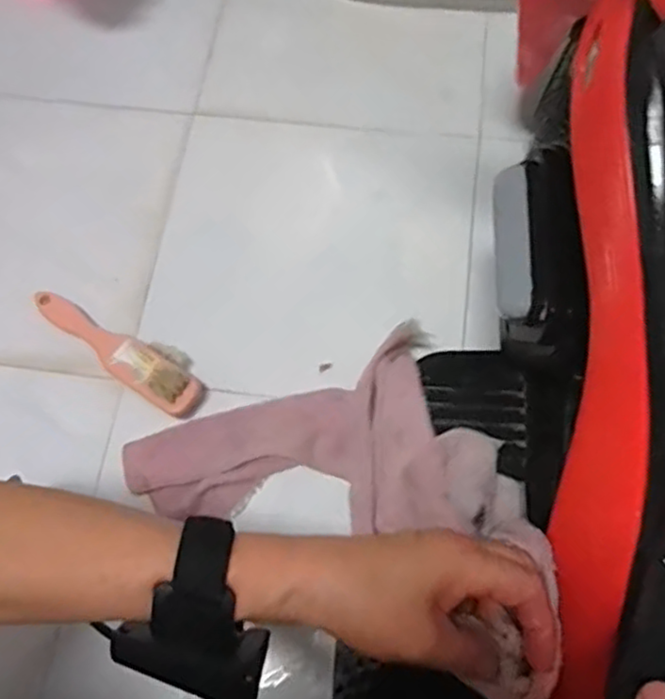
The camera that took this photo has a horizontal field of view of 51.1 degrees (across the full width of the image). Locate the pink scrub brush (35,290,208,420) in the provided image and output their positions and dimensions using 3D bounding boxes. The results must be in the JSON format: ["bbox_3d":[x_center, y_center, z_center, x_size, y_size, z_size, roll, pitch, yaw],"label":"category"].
[{"bbox_3d":[-0.188,-0.004,0.615,0.185,0.032,0.052,34,73,13],"label":"pink scrub brush"}]

